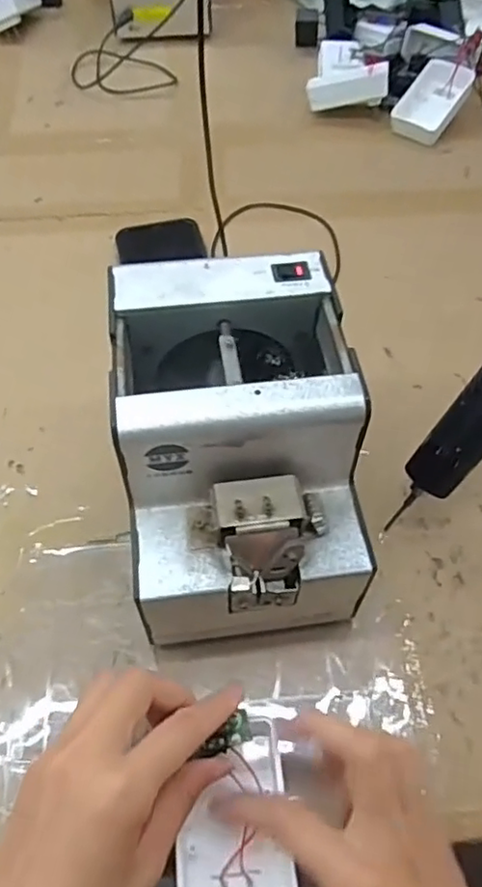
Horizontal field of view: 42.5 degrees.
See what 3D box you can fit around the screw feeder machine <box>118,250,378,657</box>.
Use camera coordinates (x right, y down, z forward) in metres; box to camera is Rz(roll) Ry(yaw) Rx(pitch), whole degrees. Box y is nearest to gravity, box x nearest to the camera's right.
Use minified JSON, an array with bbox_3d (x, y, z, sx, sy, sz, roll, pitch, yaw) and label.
[{"bbox_3d":[-0.002,0.008,0.367,0.122,0.144,0.175,-7,56,-6],"label":"screw feeder machine"}]

